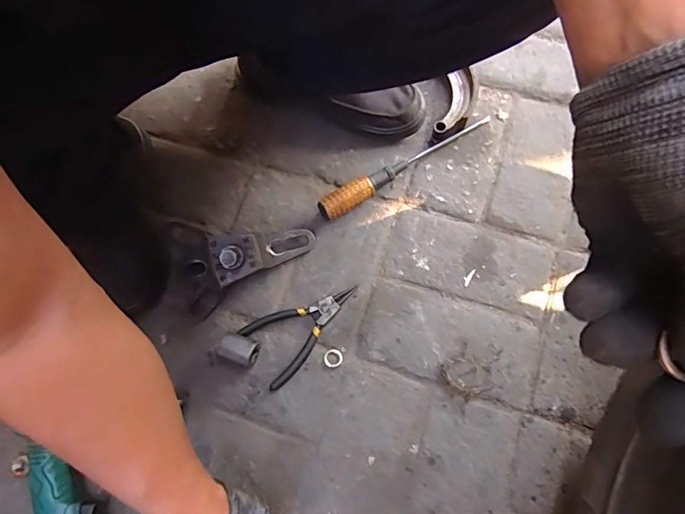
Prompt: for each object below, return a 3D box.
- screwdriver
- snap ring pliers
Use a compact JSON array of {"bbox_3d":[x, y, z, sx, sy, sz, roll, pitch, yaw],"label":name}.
[{"bbox_3d":[0.080,-0.117,0.573,0.251,0.027,0.028,-32,75,-7],"label":"screwdriver"},{"bbox_3d":[-0.042,0.080,0.526,0.138,0.012,0.077,-35,76,-8],"label":"snap ring pliers"}]

